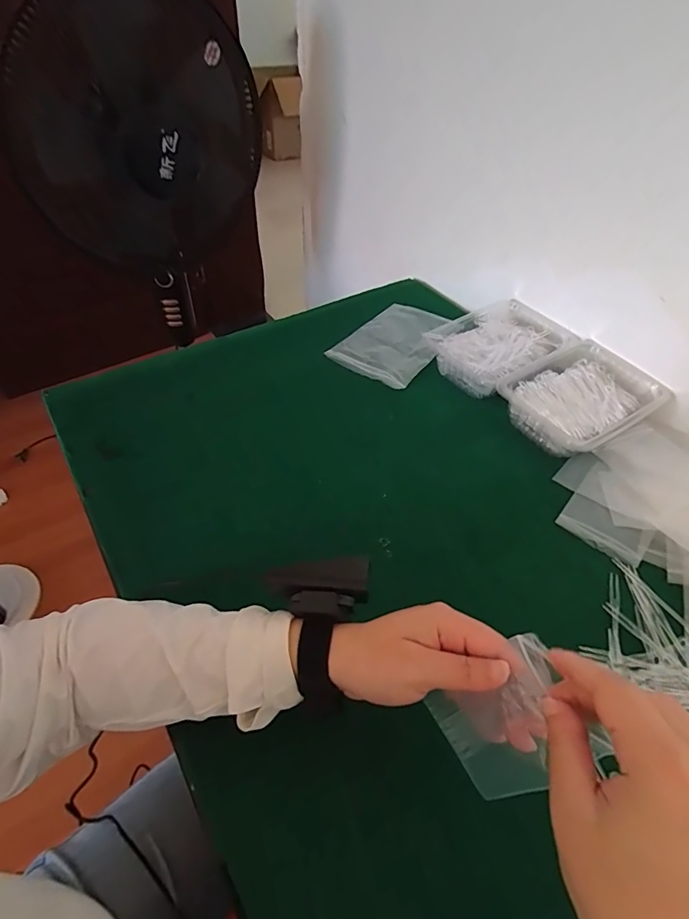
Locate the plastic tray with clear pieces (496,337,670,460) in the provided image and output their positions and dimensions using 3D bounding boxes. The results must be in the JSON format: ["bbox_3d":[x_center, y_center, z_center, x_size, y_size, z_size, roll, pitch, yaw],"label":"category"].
[{"bbox_3d":[0.288,-0.070,0.559,0.172,0.058,0.132,-24,53,-24],"label":"plastic tray with clear pieces"}]

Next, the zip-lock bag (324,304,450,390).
[{"bbox_3d":[0.077,-0.176,0.670,0.124,0.007,0.186,29,52,22],"label":"zip-lock bag"}]

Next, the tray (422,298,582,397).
[{"bbox_3d":[0.213,-0.152,0.626,0.171,0.050,0.129,-25,53,-24],"label":"tray"}]

